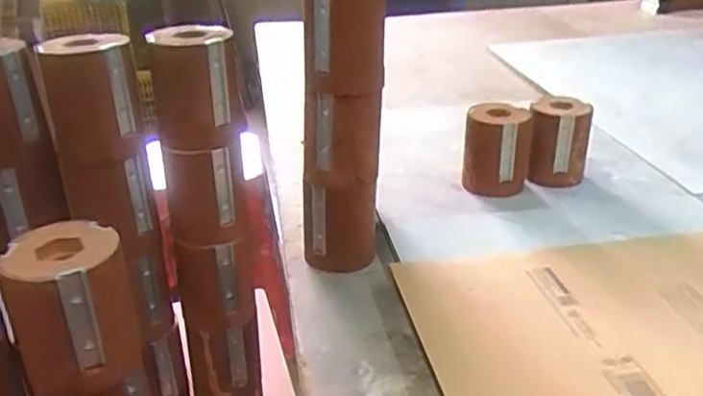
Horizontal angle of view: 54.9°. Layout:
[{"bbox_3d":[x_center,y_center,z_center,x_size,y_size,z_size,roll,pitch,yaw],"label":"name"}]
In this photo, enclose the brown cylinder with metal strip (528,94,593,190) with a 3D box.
[{"bbox_3d":[0.267,-0.071,0.874,0.075,0.100,0.088,9,29,18],"label":"brown cylinder with metal strip"}]

